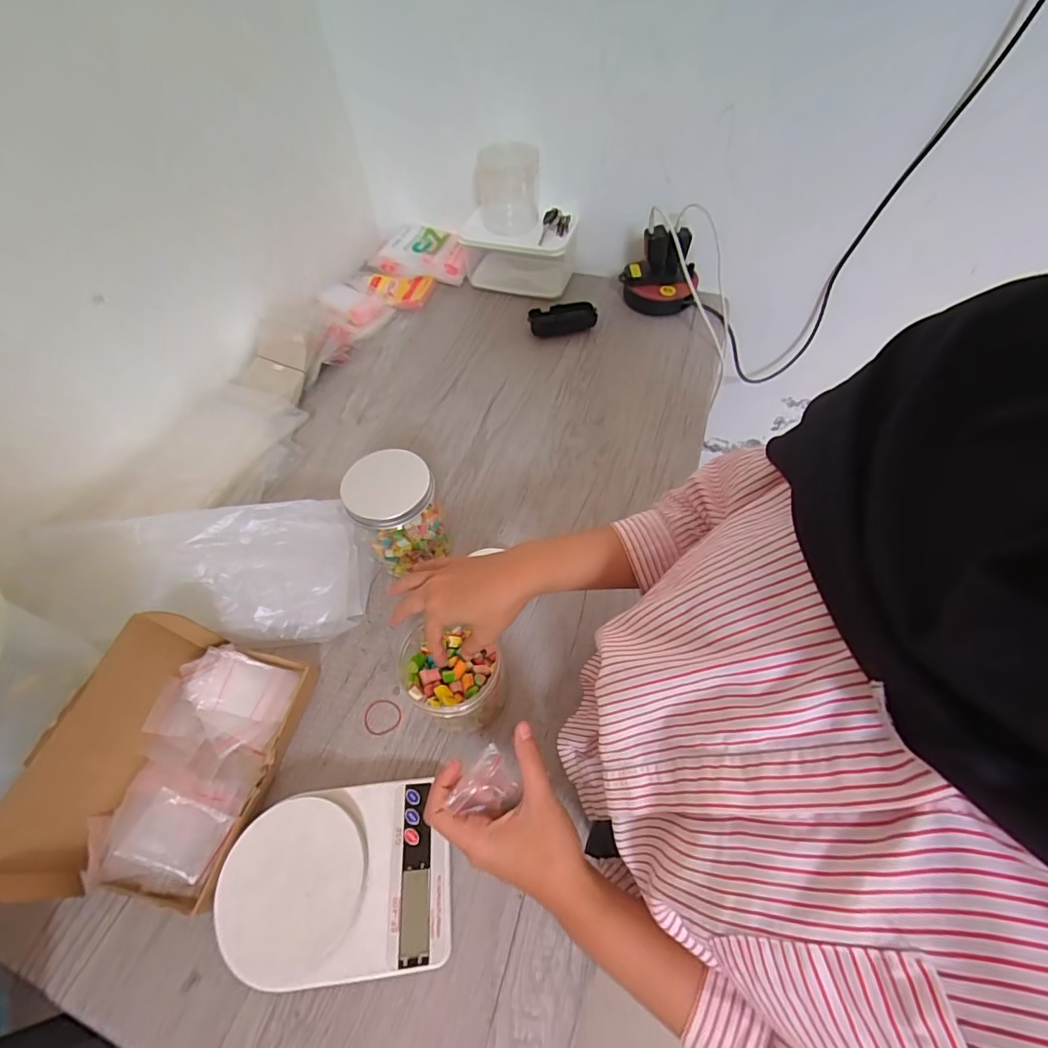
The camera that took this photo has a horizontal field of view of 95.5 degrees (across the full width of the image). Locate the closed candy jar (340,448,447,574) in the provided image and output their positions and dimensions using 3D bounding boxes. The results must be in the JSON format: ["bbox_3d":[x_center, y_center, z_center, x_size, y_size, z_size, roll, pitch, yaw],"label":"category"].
[{"bbox_3d":[-0.137,-0.004,0.517,0.087,0.130,0.080,-2,56,2],"label":"closed candy jar"}]

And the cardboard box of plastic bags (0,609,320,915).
[{"bbox_3d":[-0.305,0.201,0.413,0.150,0.091,0.223,9,58,8],"label":"cardboard box of plastic bags"}]

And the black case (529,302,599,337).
[{"bbox_3d":[0.064,-0.339,0.789,0.110,0.023,0.059,-11,57,-4],"label":"black case"}]

